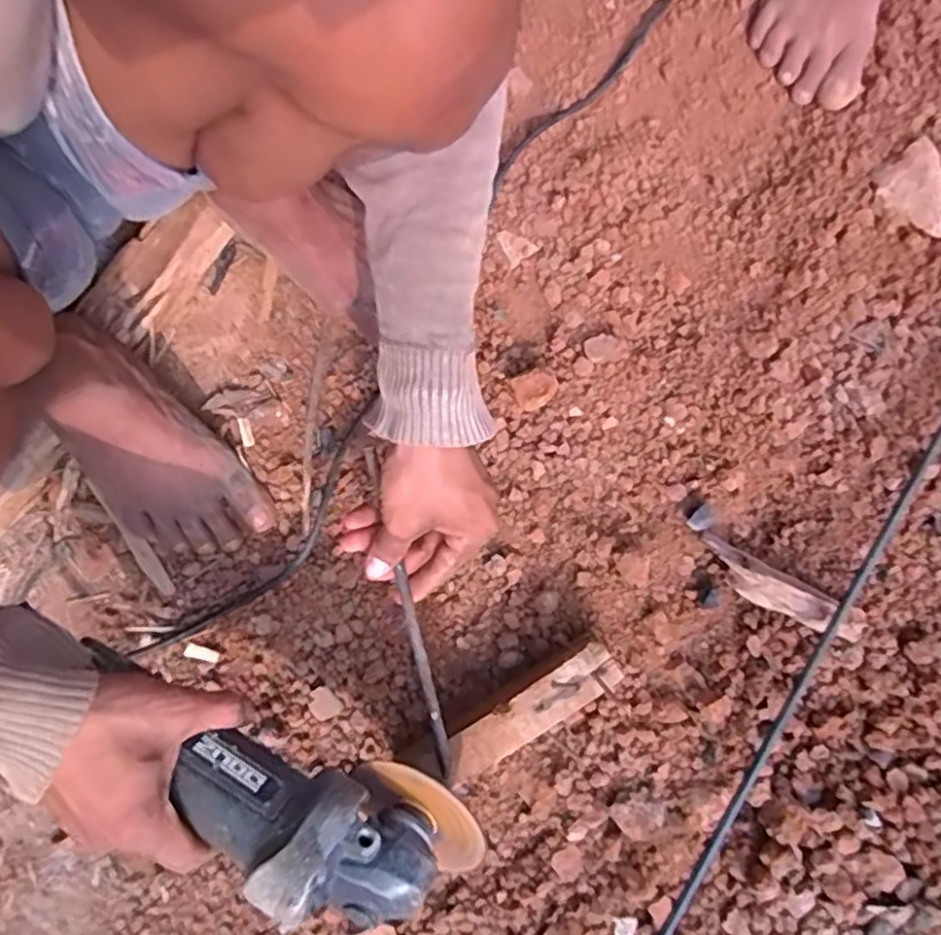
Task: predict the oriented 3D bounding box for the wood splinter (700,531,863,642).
[{"bbox_3d":[0.244,0.098,0.550,0.134,0.025,0.033,29,80,6],"label":"wood splinter"}]

